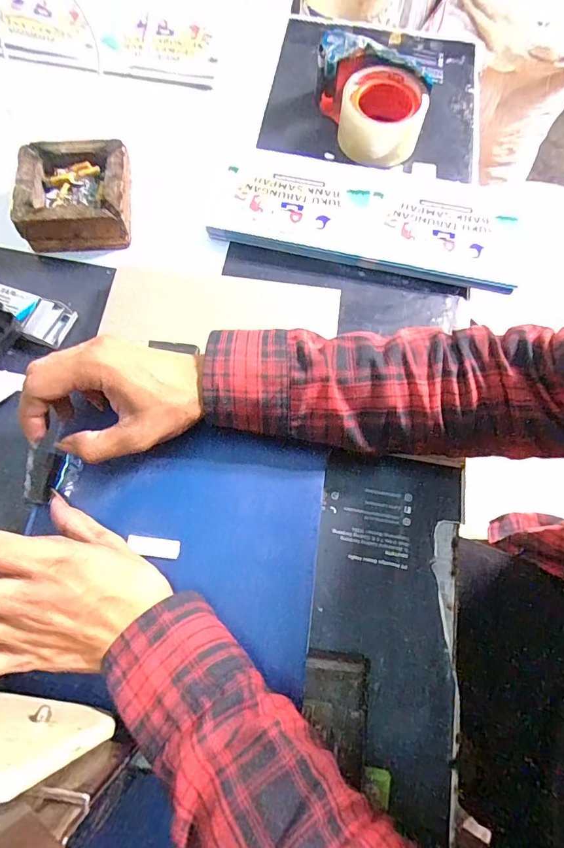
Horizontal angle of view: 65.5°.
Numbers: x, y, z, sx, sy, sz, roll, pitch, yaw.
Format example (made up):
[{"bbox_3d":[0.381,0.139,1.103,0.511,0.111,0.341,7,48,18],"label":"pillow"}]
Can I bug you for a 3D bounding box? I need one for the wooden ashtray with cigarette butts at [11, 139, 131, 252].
[{"bbox_3d":[-0.194,-0.218,0.416,0.102,0.038,0.101,-6,70,-4],"label":"wooden ashtray with cigarette butts"}]

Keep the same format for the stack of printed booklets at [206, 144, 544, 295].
[{"bbox_3d":[0.090,-0.214,0.435,0.310,0.015,0.130,13,70,3],"label":"stack of printed booklets"}]

